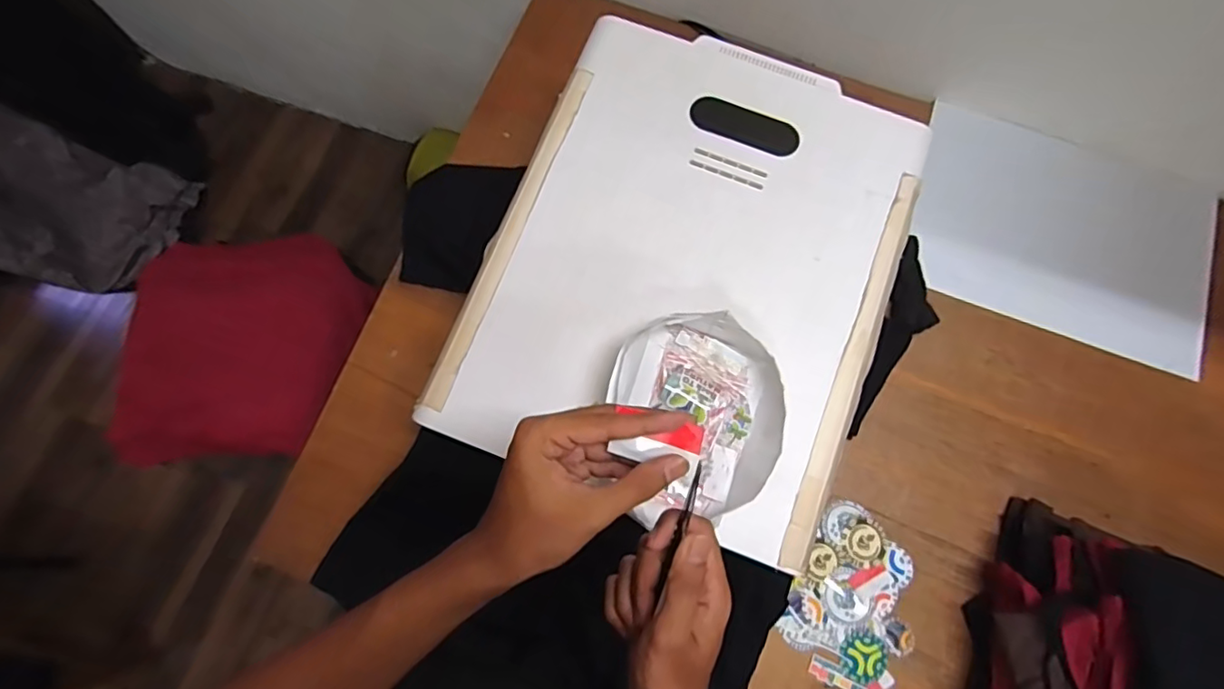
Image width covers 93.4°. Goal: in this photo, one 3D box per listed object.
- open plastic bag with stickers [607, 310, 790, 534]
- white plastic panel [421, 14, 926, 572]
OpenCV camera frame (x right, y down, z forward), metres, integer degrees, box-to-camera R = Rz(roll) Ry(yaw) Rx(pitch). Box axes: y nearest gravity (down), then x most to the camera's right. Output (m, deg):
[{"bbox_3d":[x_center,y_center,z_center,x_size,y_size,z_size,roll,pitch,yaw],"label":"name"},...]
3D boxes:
[{"bbox_3d":[0.075,0.068,0.532,0.153,0.048,0.185,8,77,0],"label":"open plastic bag with stickers"},{"bbox_3d":[0.082,-0.087,0.593,0.395,0.020,0.496,21,78,3],"label":"white plastic panel"}]

